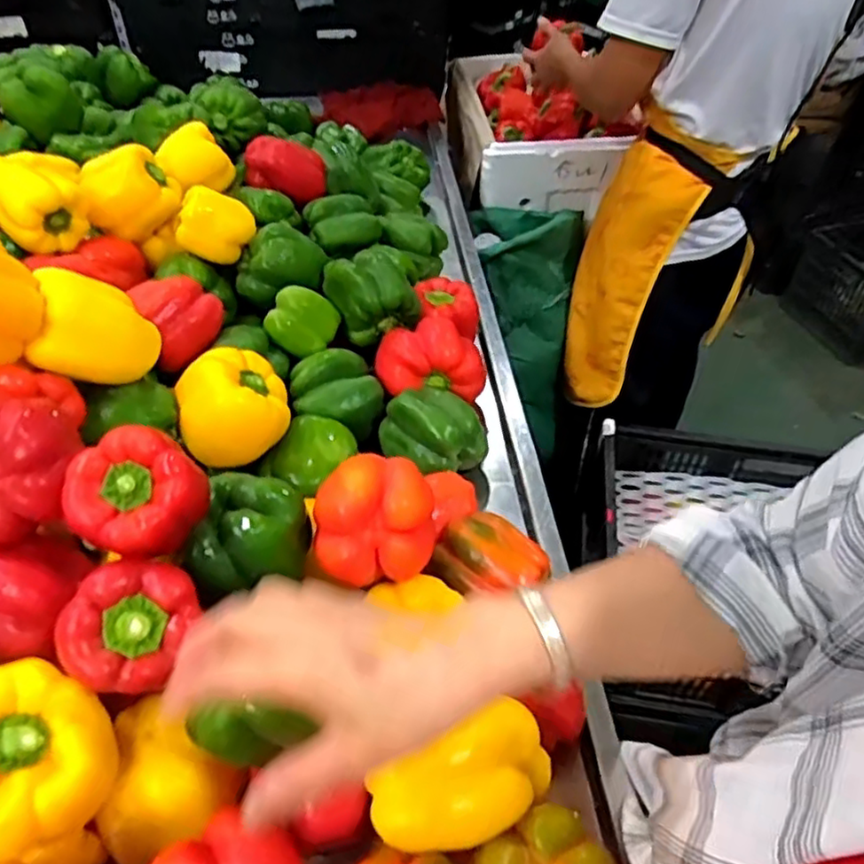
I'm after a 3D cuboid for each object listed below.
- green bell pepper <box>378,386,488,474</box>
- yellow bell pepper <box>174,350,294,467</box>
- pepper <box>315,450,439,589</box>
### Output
[{"bbox_3d":[0.002,-0.002,0.680,0.091,0.065,0.084,-28,53,-24],"label":"green bell pepper"},{"bbox_3d":[-0.180,-0.024,0.613,0.095,0.079,0.107,-13,48,-12],"label":"yellow bell pepper"},{"bbox_3d":[-0.045,0.070,0.536,0.093,0.091,0.095,-2,47,-2],"label":"pepper"}]

